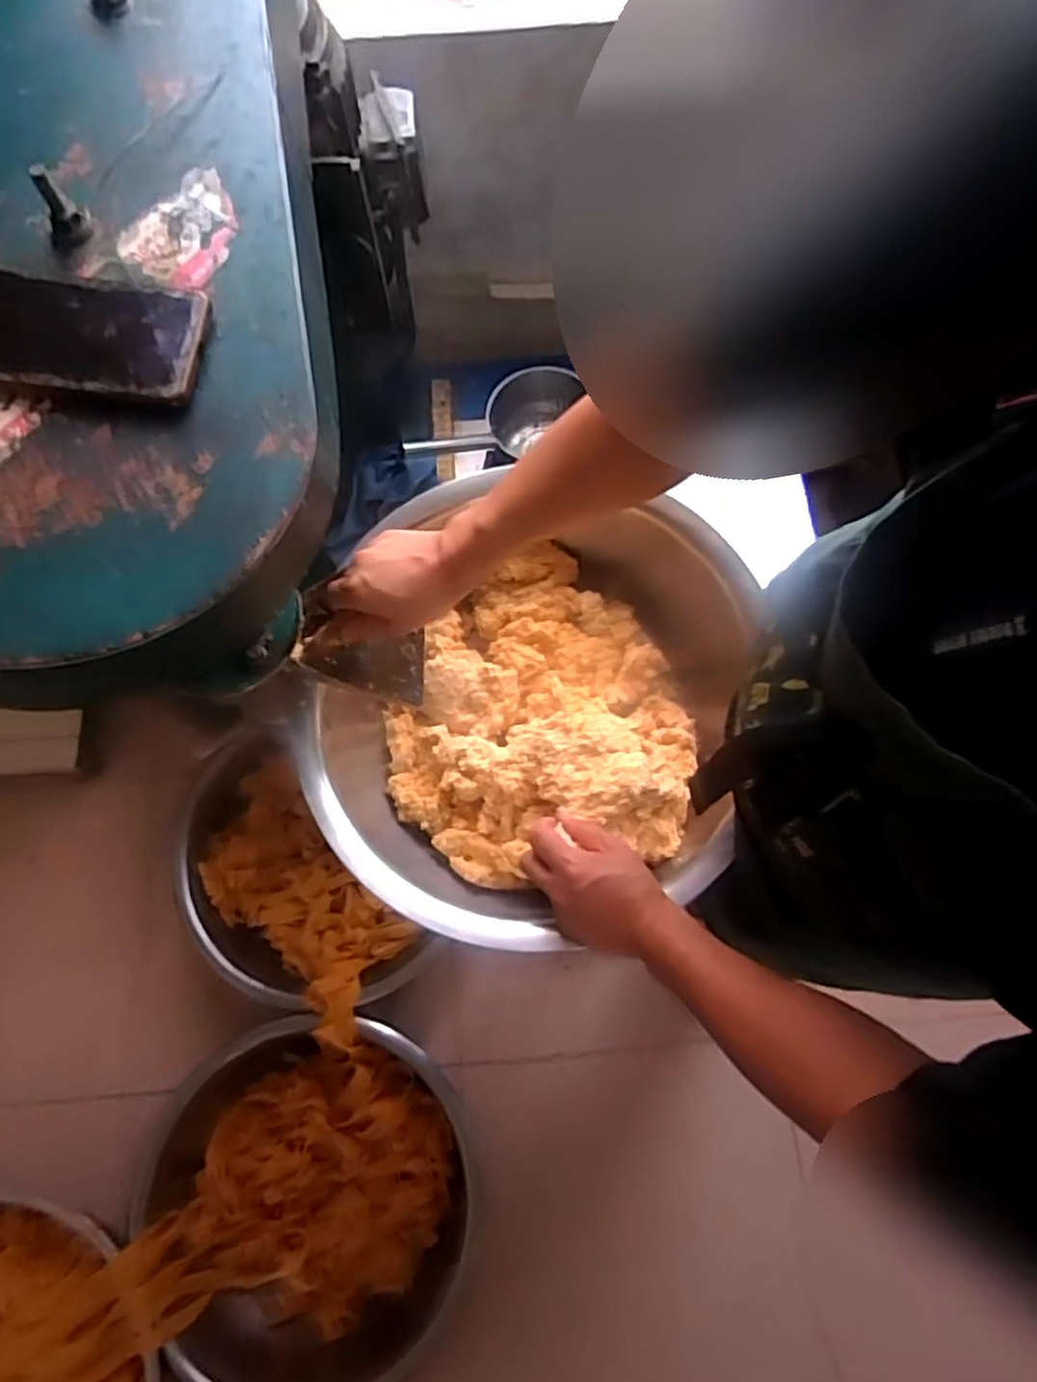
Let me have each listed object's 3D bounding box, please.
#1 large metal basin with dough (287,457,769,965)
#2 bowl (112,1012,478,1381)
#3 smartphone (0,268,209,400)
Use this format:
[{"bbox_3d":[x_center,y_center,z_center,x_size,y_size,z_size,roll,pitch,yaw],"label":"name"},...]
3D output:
[{"bbox_3d":[0.023,0.013,0.757,0.391,0.156,0.467,19,73,6],"label":"large metal basin with dough"},{"bbox_3d":[-0.354,0.859,1.229,0.527,0.186,0.541,0,72,-1],"label":"bowl"},{"bbox_3d":[-0.266,-0.209,0.418,0.161,0.013,0.080,4,72,1],"label":"smartphone"}]

